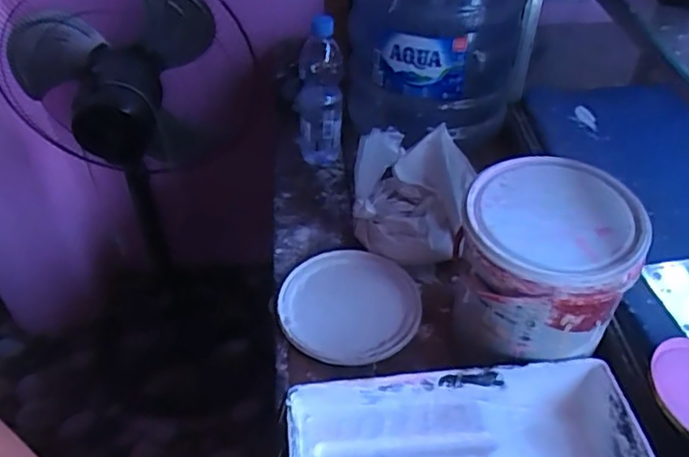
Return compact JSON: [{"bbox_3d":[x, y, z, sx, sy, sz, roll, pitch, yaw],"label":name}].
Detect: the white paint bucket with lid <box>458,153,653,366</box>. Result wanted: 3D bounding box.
[{"bbox_3d":[0.214,0.041,0.666,0.172,0.165,0.162,13,44,14],"label":"white paint bucket with lid"}]

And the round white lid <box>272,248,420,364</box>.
[{"bbox_3d":[0.003,0.095,0.780,0.178,0.018,0.166,0,42,0],"label":"round white lid"}]

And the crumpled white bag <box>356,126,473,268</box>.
[{"bbox_3d":[0.092,-0.040,0.842,0.159,0.135,0.136,4,42,5],"label":"crumpled white bag"}]

